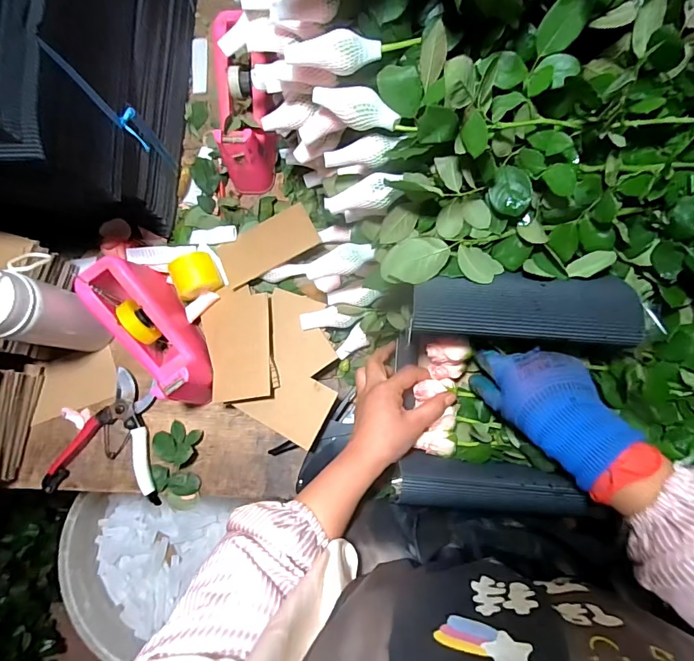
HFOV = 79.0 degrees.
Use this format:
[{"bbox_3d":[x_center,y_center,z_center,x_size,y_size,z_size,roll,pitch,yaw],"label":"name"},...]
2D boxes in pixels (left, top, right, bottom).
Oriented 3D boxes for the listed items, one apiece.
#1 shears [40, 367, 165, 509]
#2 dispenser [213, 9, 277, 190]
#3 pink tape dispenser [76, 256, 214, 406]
[{"bbox_3d":[-0.312,0.139,0.569,0.145,0.023,0.164,8,83,3],"label":"shears"},{"bbox_3d":[-0.137,-0.297,0.559,0.068,0.091,0.207,-6,96,1],"label":"dispenser"},{"bbox_3d":[-0.241,0.007,0.544,0.082,0.103,0.204,-32,83,-2],"label":"pink tape dispenser"}]

